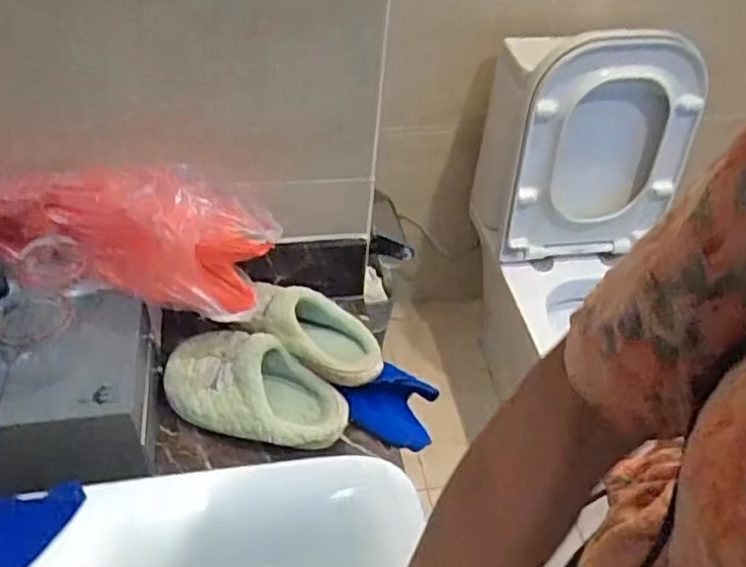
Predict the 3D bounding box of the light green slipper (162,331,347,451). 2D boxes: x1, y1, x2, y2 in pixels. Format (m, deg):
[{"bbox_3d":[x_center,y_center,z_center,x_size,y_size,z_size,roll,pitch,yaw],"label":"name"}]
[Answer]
[{"bbox_3d":[-0.133,0.117,0.739,0.211,0.059,0.097,18,45,11],"label":"light green slipper"}]

